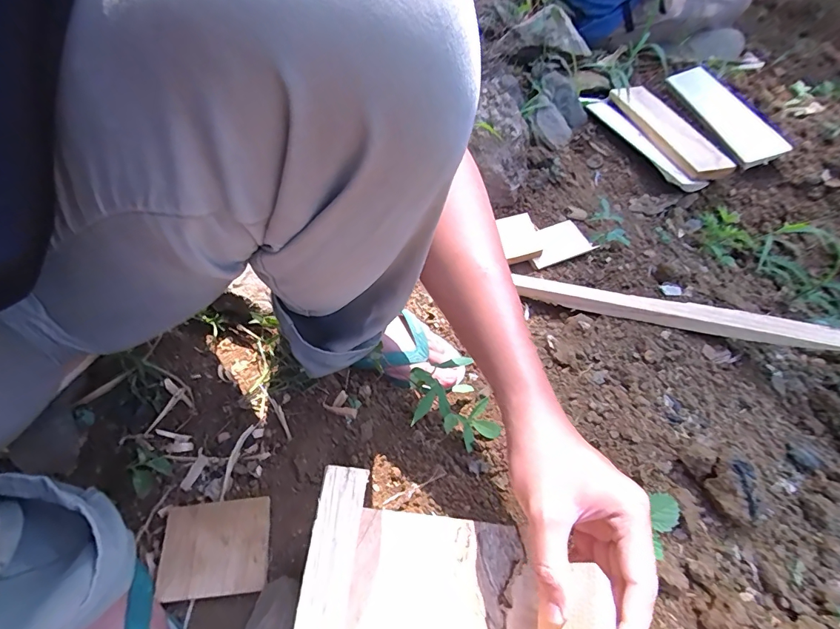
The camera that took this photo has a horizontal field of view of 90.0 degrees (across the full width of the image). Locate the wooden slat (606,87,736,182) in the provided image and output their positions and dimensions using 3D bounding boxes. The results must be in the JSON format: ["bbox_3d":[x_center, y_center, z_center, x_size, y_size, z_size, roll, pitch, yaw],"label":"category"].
[{"bbox_3d":[0.575,-0.442,0.983,0.092,0.020,0.418,-18,49,8],"label":"wooden slat"}]

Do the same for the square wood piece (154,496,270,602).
[{"bbox_3d":[-0.195,0.223,0.402,0.094,0.015,0.080,-7,55,-5],"label":"square wood piece"}]

